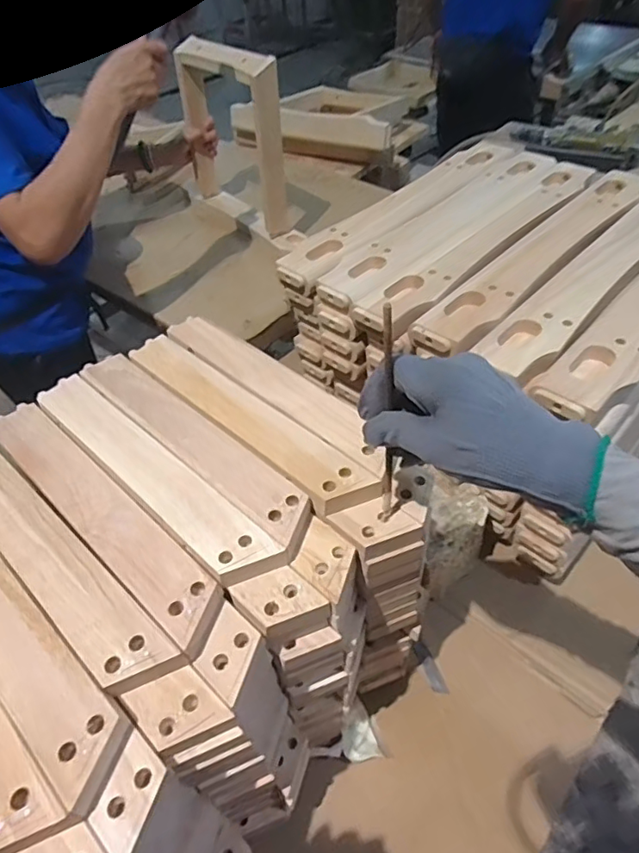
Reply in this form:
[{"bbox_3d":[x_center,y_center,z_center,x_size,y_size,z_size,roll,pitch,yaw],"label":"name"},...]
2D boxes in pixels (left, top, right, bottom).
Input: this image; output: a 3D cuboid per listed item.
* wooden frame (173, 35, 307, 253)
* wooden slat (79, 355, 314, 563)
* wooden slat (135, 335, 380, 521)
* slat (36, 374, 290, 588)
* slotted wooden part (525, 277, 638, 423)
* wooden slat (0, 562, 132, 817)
[{"bbox_3d":[-0.170,-0.568,1.083,0.071,0.325,0.363,-31,52,-21],"label":"wooden frame"},{"bbox_3d":[-0.114,0.008,0.460,0.289,0.017,0.043,34,59,31],"label":"wooden slat"},{"bbox_3d":[-0.070,-0.013,0.471,0.289,0.014,0.053,34,60,31],"label":"wooden slat"},{"bbox_3d":[-0.145,0.030,0.438,0.292,0.012,0.046,34,59,30],"label":"slat"},{"bbox_3d":[0.385,-0.151,0.590,0.468,0.017,0.069,-39,55,-26],"label":"slotted wooden part"},{"bbox_3d":[-0.222,0.122,0.362,0.290,0.015,0.043,32,59,30],"label":"wooden slat"}]

